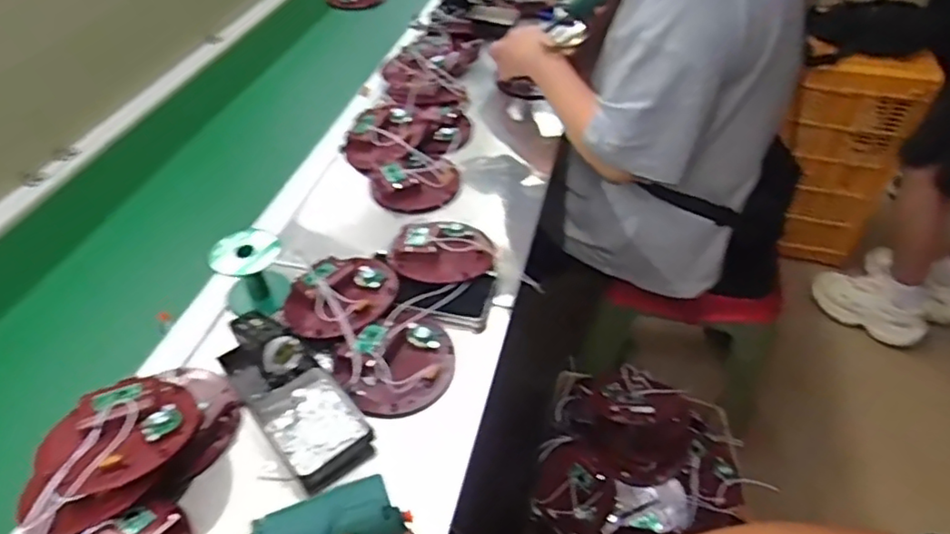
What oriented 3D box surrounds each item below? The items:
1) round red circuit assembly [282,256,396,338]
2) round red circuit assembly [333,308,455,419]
[{"bbox_3d":[-0.141,0.029,0.653,0.115,0.017,0.108,0,44,0],"label":"round red circuit assembly"},{"bbox_3d":[-0.074,0.091,0.610,0.102,0.032,0.120,33,53,29],"label":"round red circuit assembly"}]

